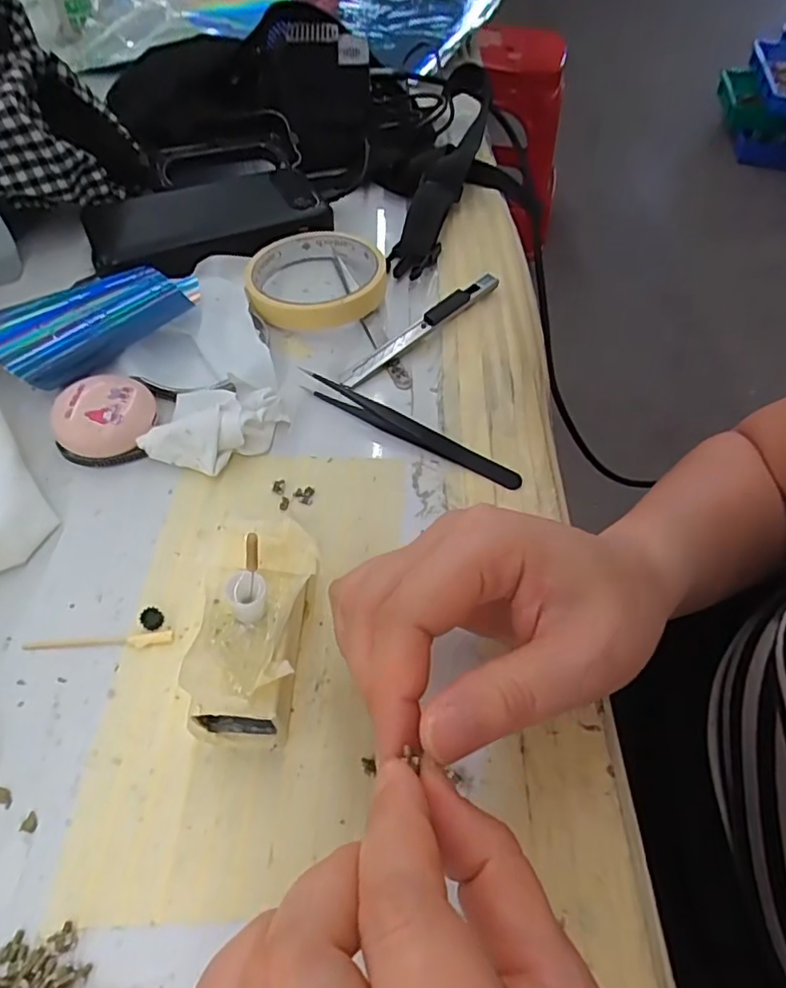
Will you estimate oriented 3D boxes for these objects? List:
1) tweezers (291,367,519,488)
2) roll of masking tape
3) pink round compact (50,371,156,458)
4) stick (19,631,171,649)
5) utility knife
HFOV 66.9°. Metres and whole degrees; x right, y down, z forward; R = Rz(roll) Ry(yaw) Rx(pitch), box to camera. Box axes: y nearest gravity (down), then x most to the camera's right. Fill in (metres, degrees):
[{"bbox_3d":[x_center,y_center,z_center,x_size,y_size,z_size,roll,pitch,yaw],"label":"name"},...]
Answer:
[{"bbox_3d":[0.007,-0.036,0.314,0.130,0.013,0.011,26,57,14],"label":"tweezers"},{"bbox_3d":[-0.047,-0.139,0.376,0.085,0.019,0.086,2,54,-3],"label":"roll of masking tape"},{"bbox_3d":[-0.145,-0.039,0.301,0.046,0.022,0.045,-10,56,-11],"label":"pink round compact"},{"bbox_3d":[-0.121,0.060,0.243,0.059,0.004,0.006,-2,55,-5],"label":"stick"},{"bbox_3d":[0.018,-0.101,0.358,0.125,0.014,0.011,-36,64,-26],"label":"utility knife"}]

